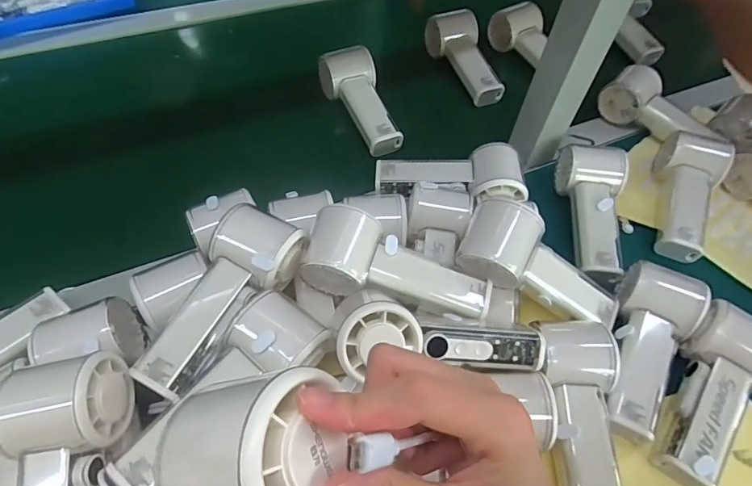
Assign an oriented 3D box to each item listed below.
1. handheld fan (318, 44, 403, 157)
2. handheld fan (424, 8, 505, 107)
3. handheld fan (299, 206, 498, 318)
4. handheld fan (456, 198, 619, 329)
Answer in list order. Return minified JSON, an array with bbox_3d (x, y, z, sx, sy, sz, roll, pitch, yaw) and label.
[{"bbox_3d":[-0.011,-0.174,0.549,0.063,0.045,0.142,-23,59,-19],"label":"handheld fan"},{"bbox_3d":[0.125,-0.255,0.616,0.054,0.053,0.143,-19,58,-17],"label":"handheld fan"},{"bbox_3d":[0.016,0.023,0.374,0.149,0.054,0.062,19,54,-8],"label":"handheld fan"},{"bbox_3d":[0.143,0.026,0.390,0.150,0.058,0.057,30,54,-14],"label":"handheld fan"}]

